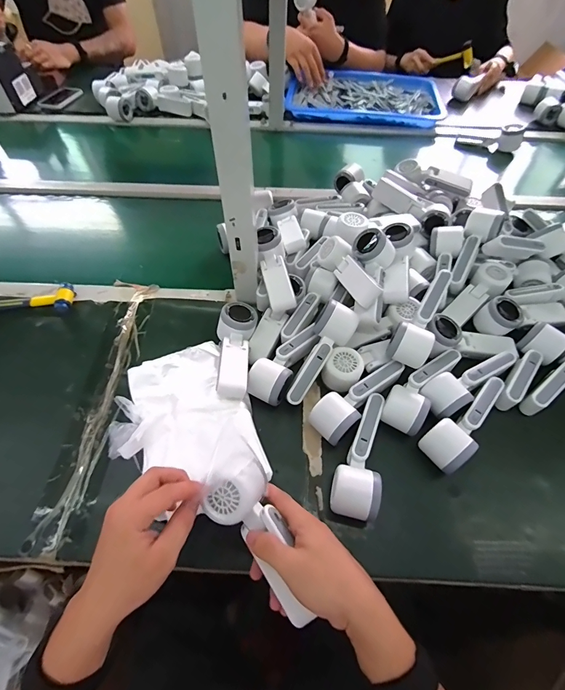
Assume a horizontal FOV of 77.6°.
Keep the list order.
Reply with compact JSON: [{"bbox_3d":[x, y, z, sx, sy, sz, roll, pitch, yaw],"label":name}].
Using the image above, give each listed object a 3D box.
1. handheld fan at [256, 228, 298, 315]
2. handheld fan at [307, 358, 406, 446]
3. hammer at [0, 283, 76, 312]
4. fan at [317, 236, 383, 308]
[{"bbox_3d":[-0.012,-0.128,0.589,0.053,0.038,0.159,-9,72,14],"label":"handheld fan"},{"bbox_3d":[0.108,0.075,0.515,0.053,0.058,0.163,40,64,22],"label":"handheld fan"},{"bbox_3d":[-0.502,-0.075,0.626,0.245,0.024,0.055,-6,57,-5],"label":"hammer"},{"bbox_3d":[0.111,-0.122,0.591,0.046,0.049,0.154,-24,61,-15],"label":"fan"}]

